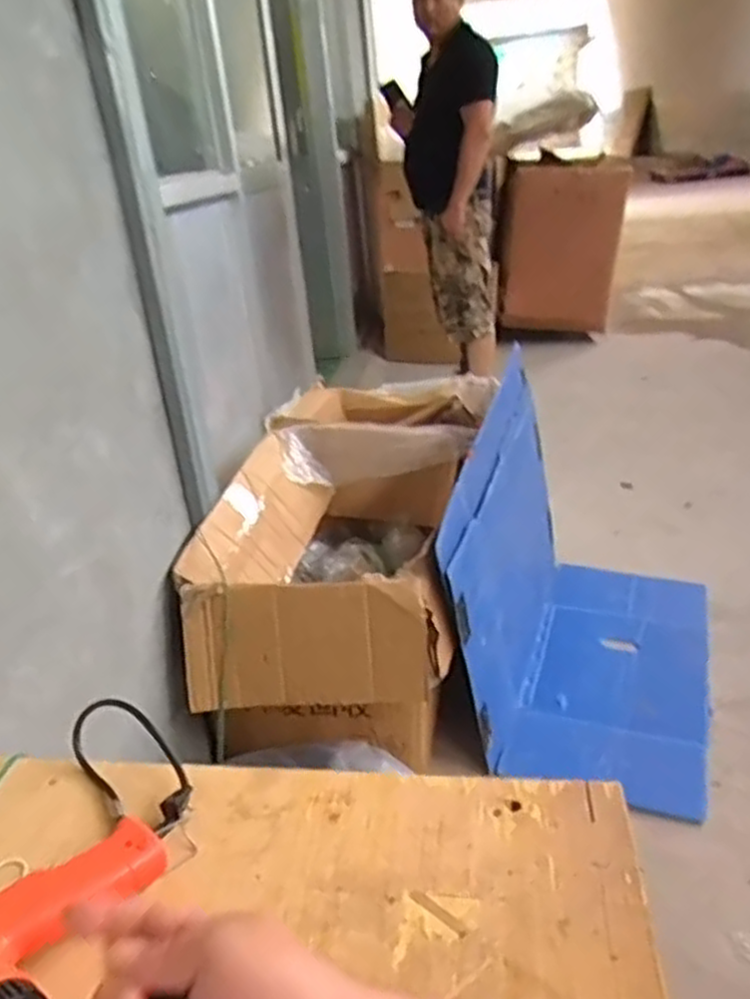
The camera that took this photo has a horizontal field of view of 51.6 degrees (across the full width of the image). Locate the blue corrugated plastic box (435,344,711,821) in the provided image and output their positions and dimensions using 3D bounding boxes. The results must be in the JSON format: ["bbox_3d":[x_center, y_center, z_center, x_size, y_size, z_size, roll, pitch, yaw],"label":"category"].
[{"bbox_3d":[0.477,0.139,1.678,0.486,0.571,0.785,4,27,21],"label":"blue corrugated plastic box"}]

